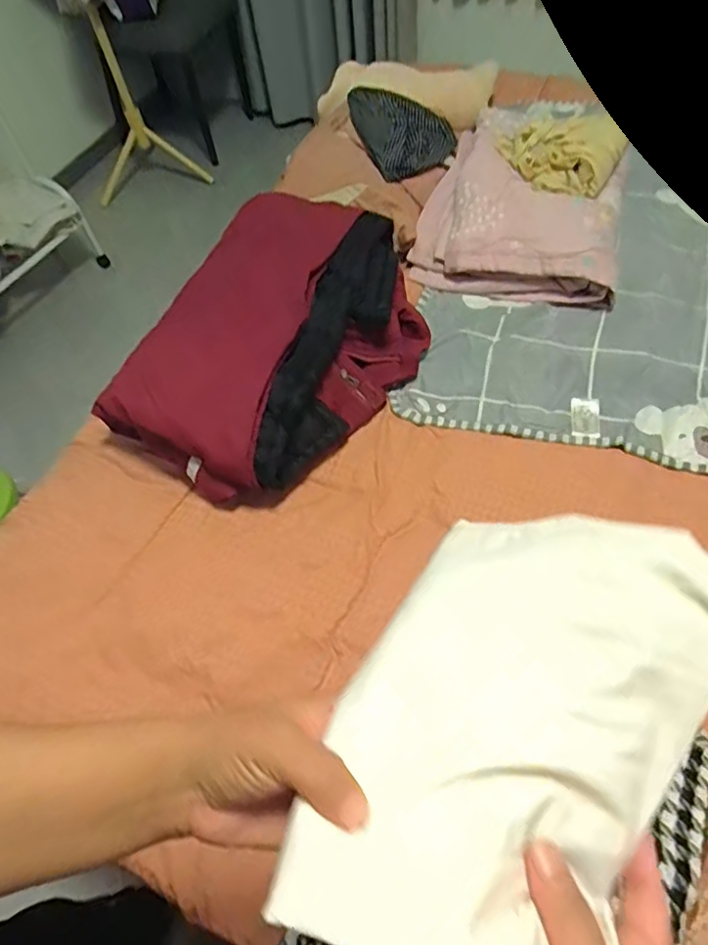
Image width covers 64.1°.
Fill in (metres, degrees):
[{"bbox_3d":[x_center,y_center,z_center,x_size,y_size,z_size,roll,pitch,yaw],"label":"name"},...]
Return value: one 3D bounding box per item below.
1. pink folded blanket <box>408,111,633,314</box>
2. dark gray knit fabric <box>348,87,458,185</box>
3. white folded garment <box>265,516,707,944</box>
[{"bbox_3d":[0.338,-0.506,1.077,0.359,0.105,0.428,19,62,14],"label":"pink folded blanket"},{"bbox_3d":[0.097,-0.663,1.083,0.182,0.076,0.208,-21,59,-8],"label":"dark gray knit fabric"},{"bbox_3d":[0.079,0.121,0.285,0.152,0.056,0.241,30,65,19],"label":"white folded garment"}]

